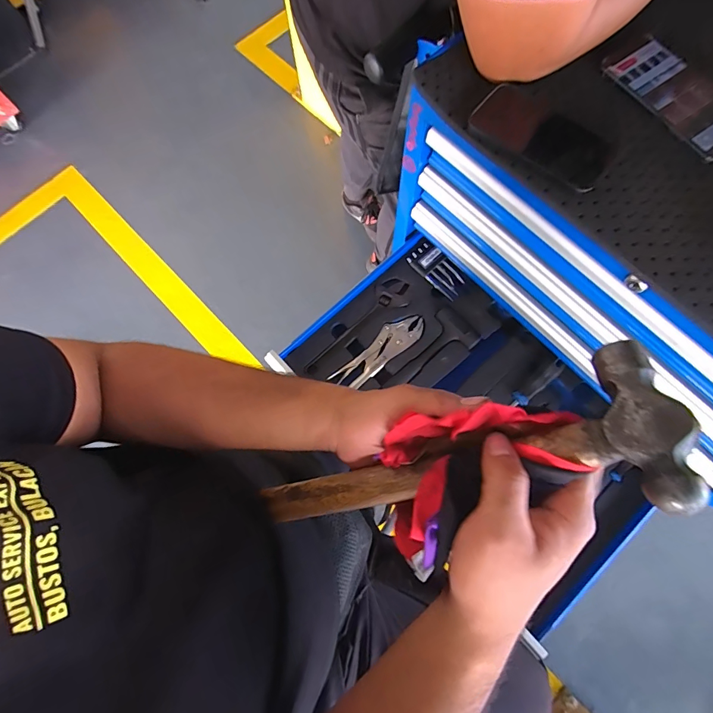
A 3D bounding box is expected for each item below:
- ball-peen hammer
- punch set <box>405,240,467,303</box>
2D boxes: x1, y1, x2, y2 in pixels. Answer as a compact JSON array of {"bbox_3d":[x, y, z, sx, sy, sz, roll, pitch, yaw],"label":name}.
[{"bbox_3d":[0.047,0.086,0.283,0.309,0.033,0.084,-26,71,31],"label":"ball-peen hammer"},{"bbox_3d":[0.154,-0.163,0.746,0.117,0.017,0.058,43,79,13],"label":"punch set"}]

